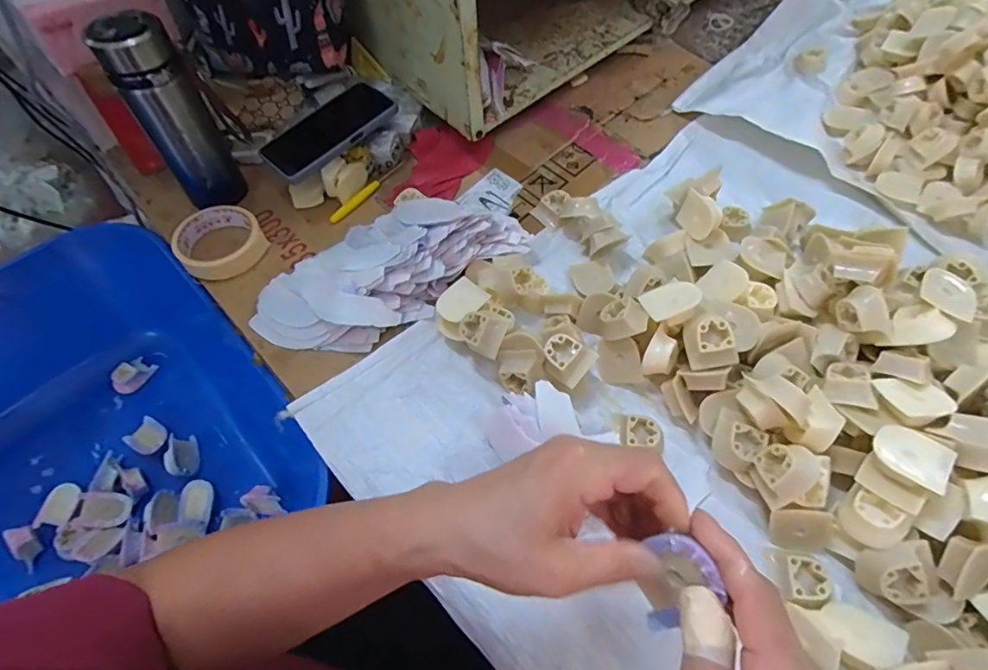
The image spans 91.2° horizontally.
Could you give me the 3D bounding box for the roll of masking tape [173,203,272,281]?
[{"bbox_3d":[-0.317,-0.108,0.562,0.090,0.034,0.087,0,61,1],"label":"roll of masking tape"}]

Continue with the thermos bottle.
[{"bbox_3d":[-0.350,-0.235,0.539,0.076,0.215,0.086,-34,66,-17],"label":"thermos bottle"}]

